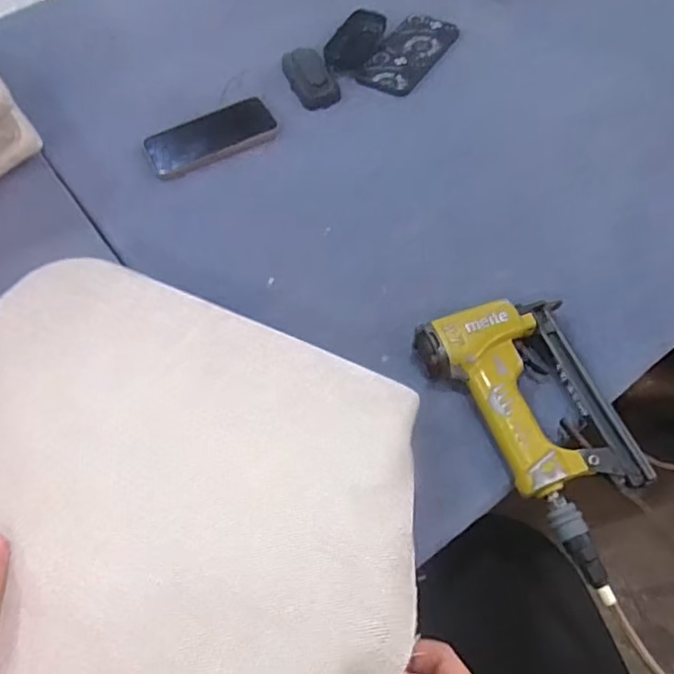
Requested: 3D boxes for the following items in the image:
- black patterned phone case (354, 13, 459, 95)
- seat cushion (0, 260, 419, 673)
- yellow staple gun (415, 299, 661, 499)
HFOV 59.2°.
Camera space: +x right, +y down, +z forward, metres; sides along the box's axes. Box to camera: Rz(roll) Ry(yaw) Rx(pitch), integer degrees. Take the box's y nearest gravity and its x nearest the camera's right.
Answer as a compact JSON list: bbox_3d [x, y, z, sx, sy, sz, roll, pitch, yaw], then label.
[{"bbox_3d":[0.099,-0.387,0.811,0.080,0.016,0.170,27,62,19],"label":"black patterned phone case"},{"bbox_3d":[-0.174,0.154,0.421,0.426,0.032,0.429,19,60,15],"label":"seat cushion"},{"bbox_3d":[0.162,0.054,0.506,0.137,0.047,0.180,-15,57,-7],"label":"yellow staple gun"}]

